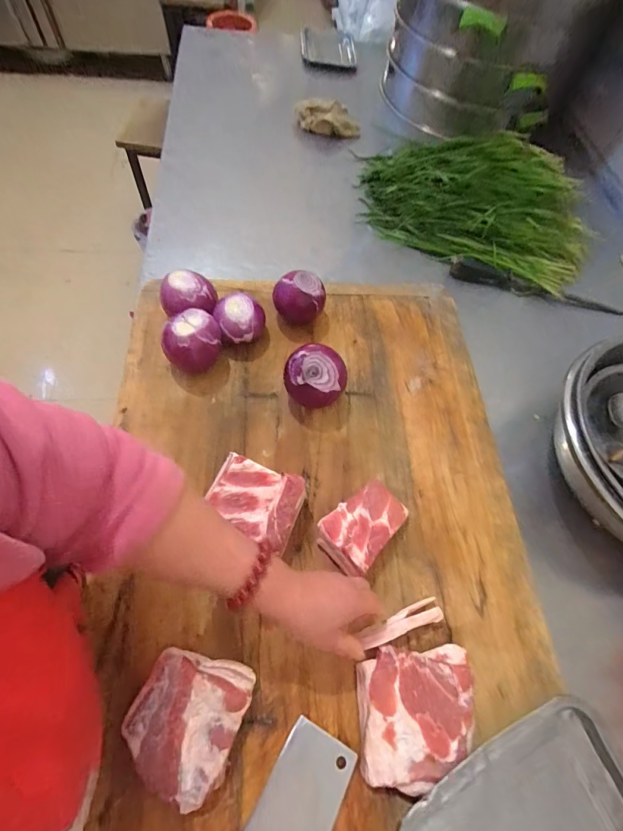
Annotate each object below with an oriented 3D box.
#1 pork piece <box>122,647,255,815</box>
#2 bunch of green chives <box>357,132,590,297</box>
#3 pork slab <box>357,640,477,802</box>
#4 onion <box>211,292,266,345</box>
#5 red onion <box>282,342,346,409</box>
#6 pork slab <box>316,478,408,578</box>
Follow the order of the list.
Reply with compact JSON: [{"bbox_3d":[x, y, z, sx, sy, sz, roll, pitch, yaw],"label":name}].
[{"bbox_3d":[-0.131,0.314,0.390,0.111,0.046,0.119,19,64,5],"label":"pork piece"},{"bbox_3d":[0.391,-0.530,0.900,0.531,0.106,0.392,19,63,5],"label":"bunch of green chives"},{"bbox_3d":[0.112,0.318,0.403,0.119,0.039,0.116,2,63,-3],"label":"pork slab"},{"bbox_3d":[-0.114,-0.151,0.615,0.076,0.080,0.060,-14,65,-11],"label":"onion"},{"bbox_3d":[0.006,-0.055,0.570,0.091,0.086,0.081,11,62,1],"label":"red onion"},{"bbox_3d":[0.069,0.142,0.494,0.115,0.033,0.077,-38,72,-20],"label":"pork slab"}]

